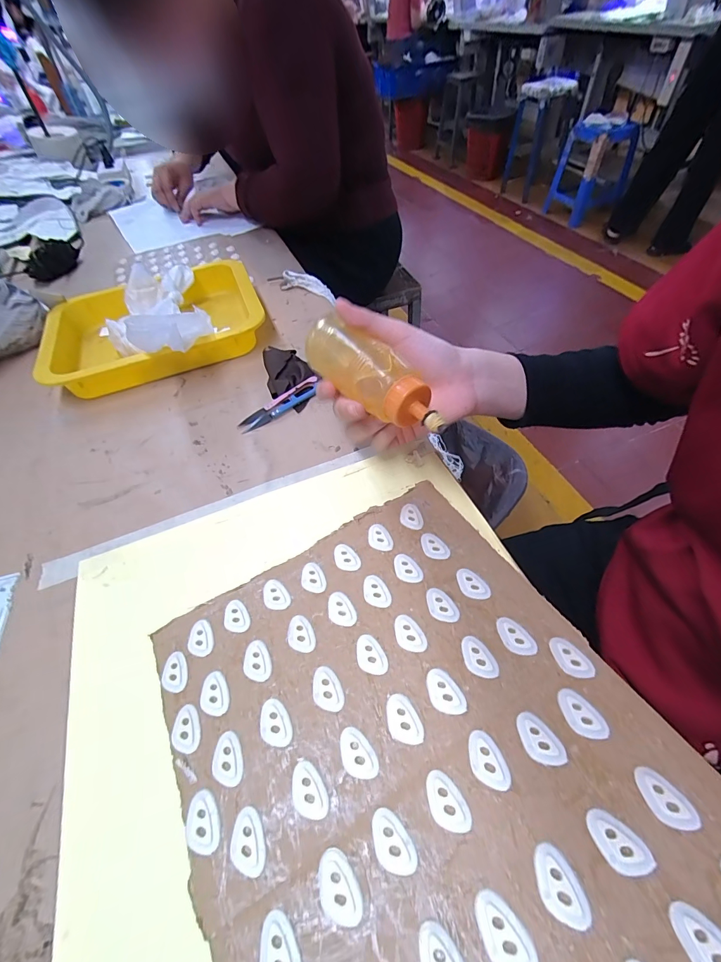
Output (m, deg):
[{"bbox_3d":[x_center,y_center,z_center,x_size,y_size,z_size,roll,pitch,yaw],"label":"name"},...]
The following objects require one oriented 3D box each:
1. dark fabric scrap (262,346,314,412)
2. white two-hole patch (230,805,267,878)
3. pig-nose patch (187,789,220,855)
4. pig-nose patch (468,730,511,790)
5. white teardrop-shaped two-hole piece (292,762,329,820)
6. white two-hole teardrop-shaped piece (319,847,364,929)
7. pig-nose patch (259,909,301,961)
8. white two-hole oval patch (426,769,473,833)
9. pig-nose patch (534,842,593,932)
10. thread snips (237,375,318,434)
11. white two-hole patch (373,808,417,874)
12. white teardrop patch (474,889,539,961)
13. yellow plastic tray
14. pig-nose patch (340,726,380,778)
[{"bbox_3d":[-0.080,-0.117,0.421,0.049,0.023,0.089,-20,55,-10],"label":"dark fabric scrap"},{"bbox_3d":[-0.056,0.177,0.187,0.016,0.004,0.025,-12,54,-4],"label":"white two-hole patch"},{"bbox_3d":[-0.080,0.174,0.194,0.016,0.004,0.026,-24,56,-13],"label":"pig-nose patch"},{"bbox_3d":[0.067,0.146,0.199,0.017,0.006,0.025,-10,54,-3],"label":"pig-nose patch"},{"bbox_3d":[-0.027,0.161,0.197,0.016,0.004,0.026,-28,57,-15],"label":"white teardrop-shaped two-hole piece"},{"bbox_3d":[-0.010,0.185,0.173,0.017,0.005,0.025,-25,56,-13],"label":"white two-hole teardrop-shaped piece"},{"bbox_3d":[-0.035,0.203,0.162,0.016,0.005,0.025,-27,56,-14],"label":"pig-nose patch"},{"bbox_3d":[0.043,0.159,0.189,0.017,0.005,0.025,-26,56,-14],"label":"white two-hole oval patch"},{"bbox_3d":[0.086,0.174,0.164,0.018,0.004,0.025,-9,54,-2],"label":"pig-nose patch"},{"bbox_3d":[-0.085,-0.080,0.401,0.096,0.005,0.021,-35,75,-15],"label":"thread snips"},{"bbox_3d":[0.015,0.172,0.181,0.017,0.005,0.025,-29,57,-16],"label":"white two-hole patch"},{"bbox_3d":[0.059,0.187,0.156,0.017,0.004,0.026,-34,59,-19],"label":"white teardrop patch"},{"bbox_3d":[-0.258,-0.196,0.483,0.259,0.044,0.191,-18,55,-9],"label":"yellow plastic tray"},{"bbox_3d":[-0.002,0.148,0.205,0.017,0.004,0.026,-33,51,-21],"label":"pig-nose patch"}]

